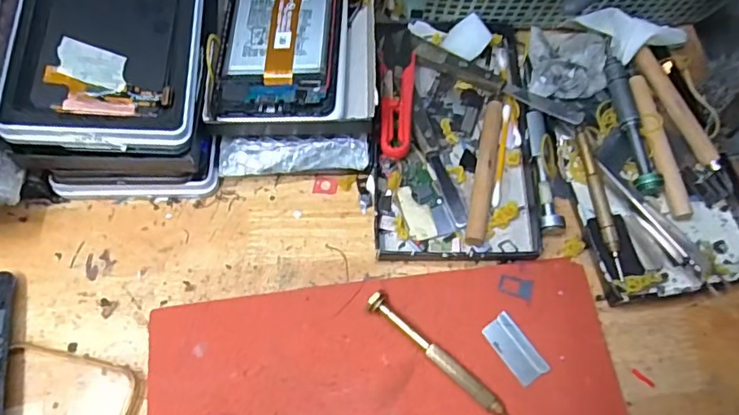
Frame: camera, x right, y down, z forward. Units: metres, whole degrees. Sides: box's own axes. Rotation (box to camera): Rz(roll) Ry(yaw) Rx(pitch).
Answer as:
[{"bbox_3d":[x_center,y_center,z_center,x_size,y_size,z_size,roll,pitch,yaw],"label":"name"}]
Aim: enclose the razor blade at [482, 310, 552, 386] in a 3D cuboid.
[{"bbox_3d":[0.082,0.078,0.305,0.019,0.004,0.038,-32,72,-15],"label":"razor blade"}]

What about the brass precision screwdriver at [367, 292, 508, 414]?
[{"bbox_3d":[0.042,0.085,0.297,0.107,0.011,0.009,39,71,13],"label":"brass precision screwdriver"}]

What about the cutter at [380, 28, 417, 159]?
[{"bbox_3d":[0.017,-0.074,0.356,0.022,0.018,0.097,5,67,-1],"label":"cutter"}]

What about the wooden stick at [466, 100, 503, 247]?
[{"bbox_3d":[0.072,-0.023,0.342,0.013,0.010,0.100,11,67,2],"label":"wooden stick"}]

